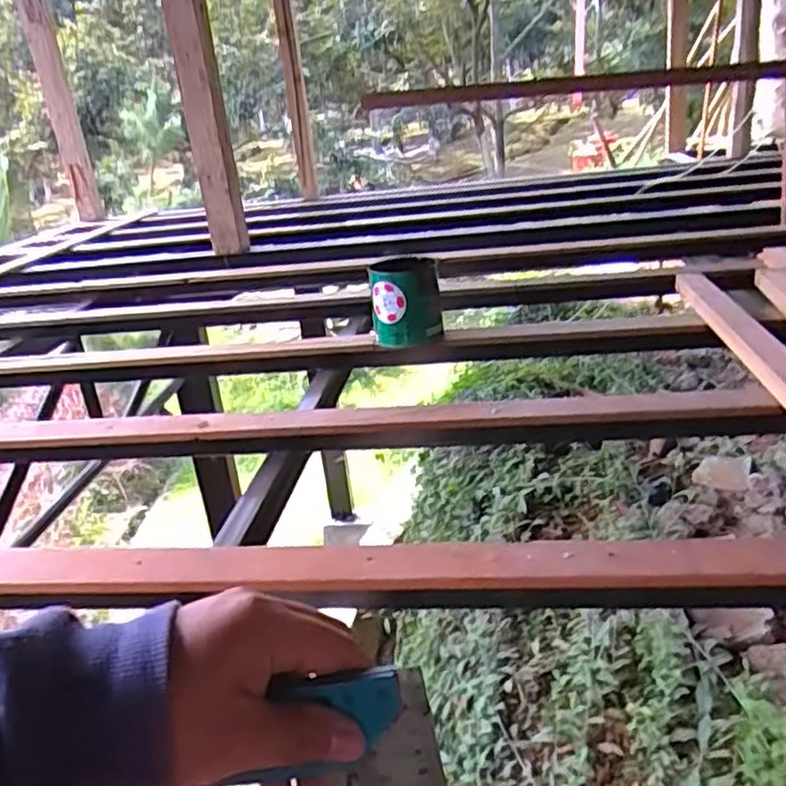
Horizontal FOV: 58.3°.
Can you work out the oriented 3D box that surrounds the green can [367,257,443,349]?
[{"bbox_3d":[0.035,-0.234,1.870,0.183,0.218,0.198,-5,22,5],"label":"green can"}]

